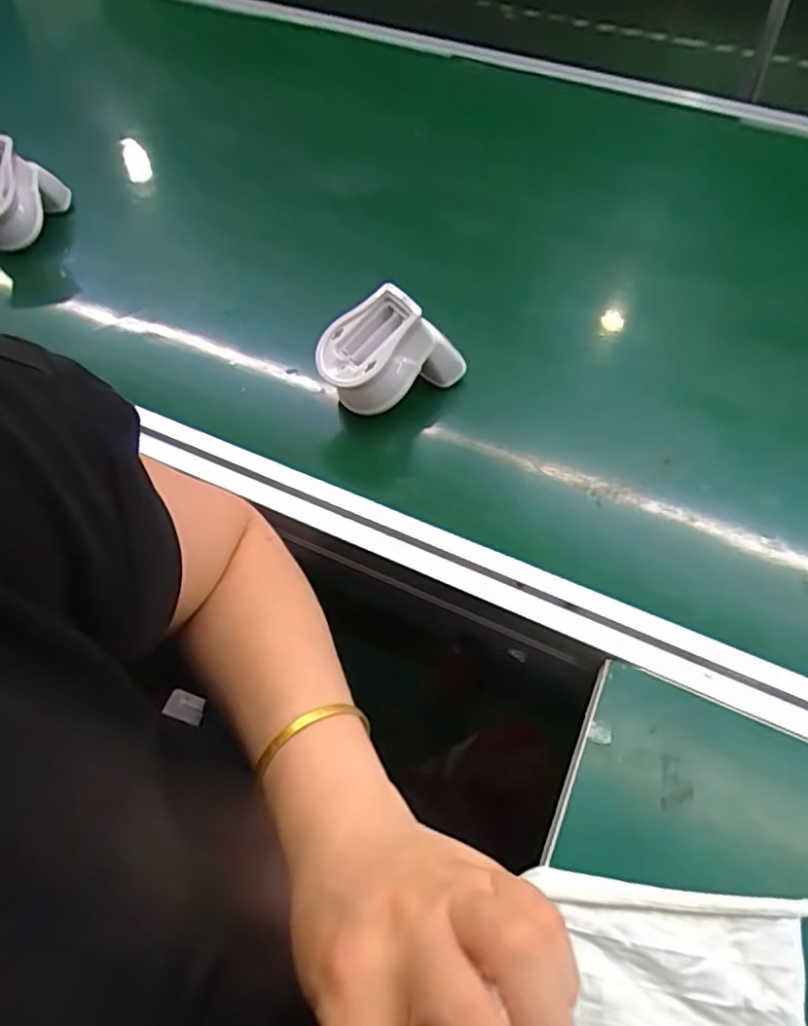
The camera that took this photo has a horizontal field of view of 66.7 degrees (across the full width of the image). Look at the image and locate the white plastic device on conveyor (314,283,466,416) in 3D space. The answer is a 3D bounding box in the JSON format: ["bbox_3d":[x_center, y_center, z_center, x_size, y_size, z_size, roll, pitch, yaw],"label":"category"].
[{"bbox_3d":[-0.011,-0.131,0.489,0.110,0.078,0.054,-21,59,-15],"label":"white plastic device on conveyor"}]

